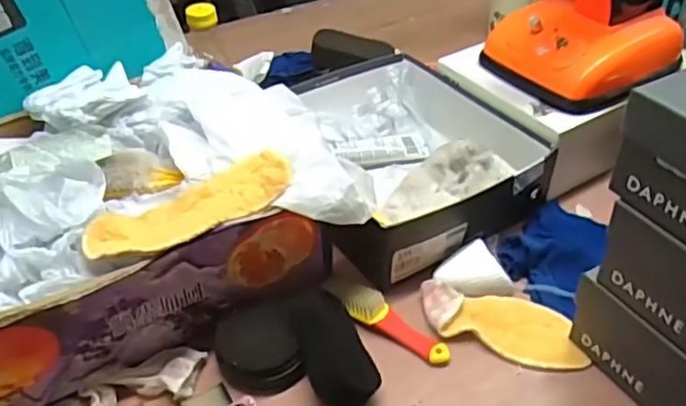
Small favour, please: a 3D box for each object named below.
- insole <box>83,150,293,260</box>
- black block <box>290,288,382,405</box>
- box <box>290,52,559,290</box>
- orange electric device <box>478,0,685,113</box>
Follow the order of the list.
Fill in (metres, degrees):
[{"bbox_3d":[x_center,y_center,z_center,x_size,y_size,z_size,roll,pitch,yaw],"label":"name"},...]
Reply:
[{"bbox_3d":[-0.140,0.004,0.623,0.195,0.023,0.066,-22,45,-21],"label":"insole"},{"bbox_3d":[-0.008,0.145,0.649,0.063,0.055,0.124,-14,42,-14],"label":"black block"},{"bbox_3d":[0.062,-0.065,0.842,0.277,0.088,0.329,-19,44,-19],"label":"box"},{"bbox_3d":[0.297,-0.252,0.803,0.191,0.189,0.175,-26,46,-25],"label":"orange electric device"}]

